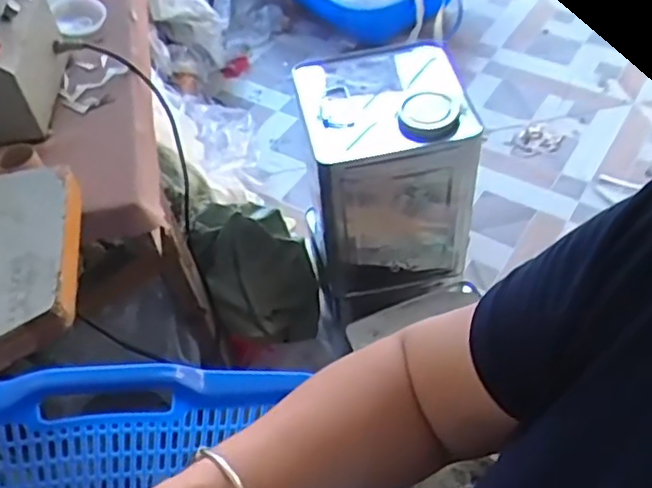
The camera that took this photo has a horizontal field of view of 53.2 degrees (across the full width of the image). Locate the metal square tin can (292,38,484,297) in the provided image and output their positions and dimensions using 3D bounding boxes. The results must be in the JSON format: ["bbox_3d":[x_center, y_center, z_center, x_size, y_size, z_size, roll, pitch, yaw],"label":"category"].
[{"bbox_3d":[0.092,-0.107,1.022,0.230,0.337,0.214,-8,50,-2],"label":"metal square tin can"}]

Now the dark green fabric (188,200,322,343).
[{"bbox_3d":[-0.112,0.076,1.161,0.189,0.307,0.149,-8,50,-2],"label":"dark green fabric"}]

